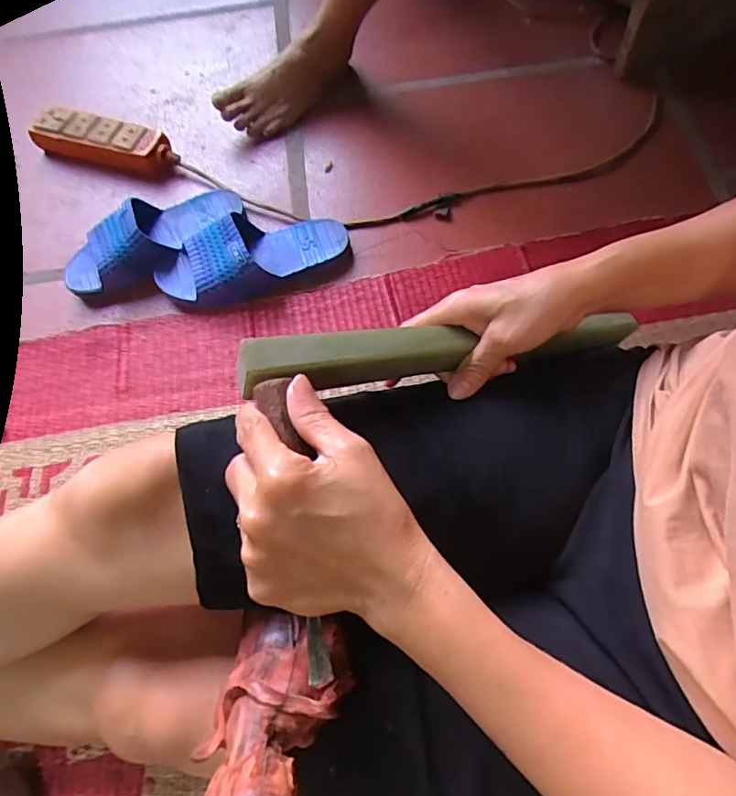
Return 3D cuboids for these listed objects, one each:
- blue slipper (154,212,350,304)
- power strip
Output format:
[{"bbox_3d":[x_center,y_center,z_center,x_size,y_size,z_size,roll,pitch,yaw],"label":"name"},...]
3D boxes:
[{"bbox_3d":[-0.131,-0.166,0.590,0.223,0.056,0.086,-22,66,-6],"label":"blue slipper"},{"bbox_3d":[-0.346,-0.341,0.678,0.199,0.040,0.054,16,67,10],"label":"power strip"}]

